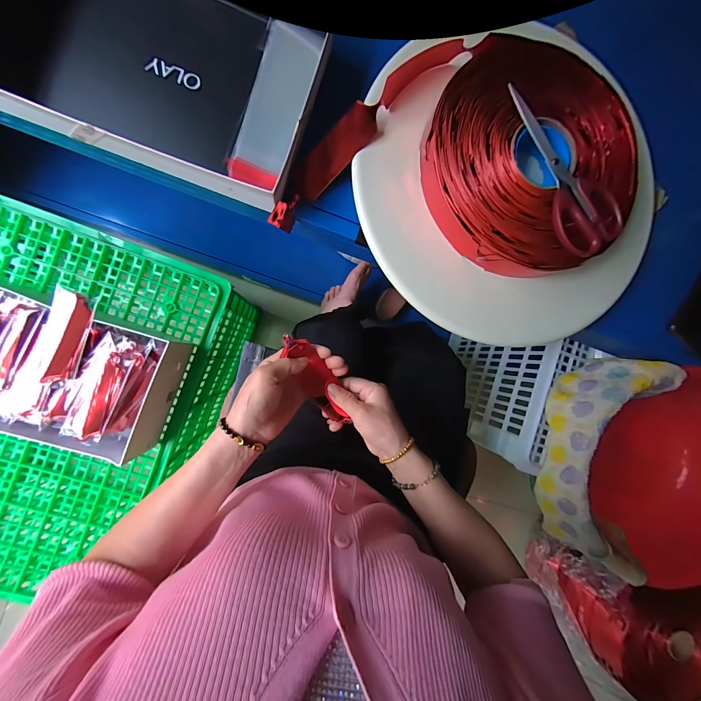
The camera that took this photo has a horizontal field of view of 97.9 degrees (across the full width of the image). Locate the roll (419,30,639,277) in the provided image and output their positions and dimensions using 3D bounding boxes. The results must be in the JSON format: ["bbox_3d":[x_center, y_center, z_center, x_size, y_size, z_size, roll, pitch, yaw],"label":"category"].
[{"bbox_3d":[0.213,-0.223,0.360,0.246,0.049,0.256,0,90,-8],"label":"roll"}]

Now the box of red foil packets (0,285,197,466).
[{"bbox_3d":[-0.459,0.024,0.495,0.314,0.118,0.220,20,87,-8],"label":"box of red foil packets"}]

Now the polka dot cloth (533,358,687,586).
[{"bbox_3d":[0.378,0.165,0.471,0.139,0.098,0.312,14,88,-8],"label":"polka dot cloth"}]

